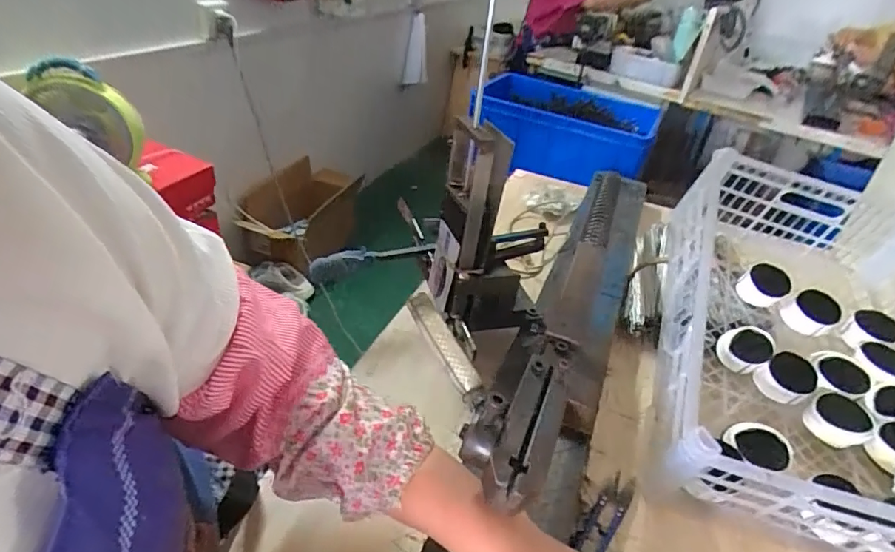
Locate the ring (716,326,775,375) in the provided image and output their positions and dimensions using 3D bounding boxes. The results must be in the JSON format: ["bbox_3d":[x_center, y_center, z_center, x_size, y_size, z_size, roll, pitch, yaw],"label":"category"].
[{"bbox_3d":[0.325,0.081,0.556,0.056,0.030,0.045,8,60,-3],"label":"ring"}]

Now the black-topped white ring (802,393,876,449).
[{"bbox_3d":[0.398,0.148,0.513,0.050,0.034,0.052,5,35,-4],"label":"black-topped white ring"}]

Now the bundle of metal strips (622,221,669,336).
[{"bbox_3d":[0.265,0.002,0.660,0.045,0.048,0.153,13,67,8],"label":"bundle of metal strips"}]

